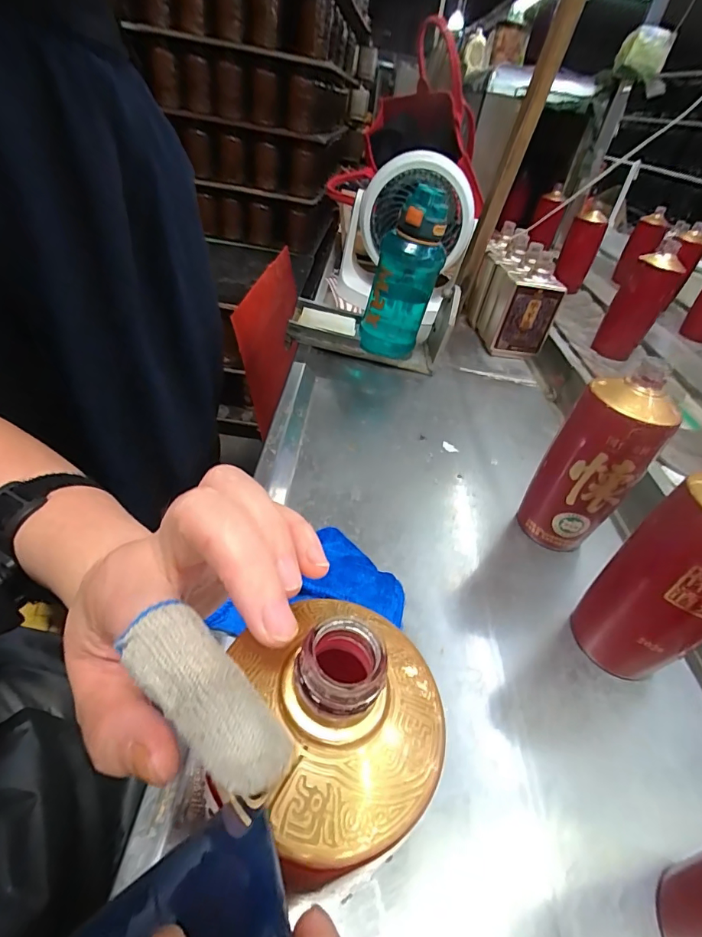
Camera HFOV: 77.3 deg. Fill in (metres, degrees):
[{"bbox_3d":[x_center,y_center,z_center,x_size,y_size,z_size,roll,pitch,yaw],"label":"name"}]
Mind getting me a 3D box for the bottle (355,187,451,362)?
[{"bbox_3d":[0.075,-0.276,0.675,0.107,0.252,0.076,13,40,2],"label":"bottle"}]

